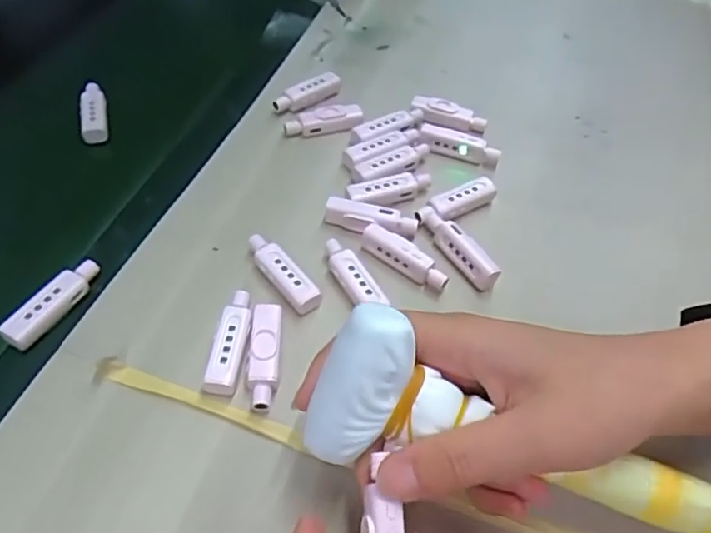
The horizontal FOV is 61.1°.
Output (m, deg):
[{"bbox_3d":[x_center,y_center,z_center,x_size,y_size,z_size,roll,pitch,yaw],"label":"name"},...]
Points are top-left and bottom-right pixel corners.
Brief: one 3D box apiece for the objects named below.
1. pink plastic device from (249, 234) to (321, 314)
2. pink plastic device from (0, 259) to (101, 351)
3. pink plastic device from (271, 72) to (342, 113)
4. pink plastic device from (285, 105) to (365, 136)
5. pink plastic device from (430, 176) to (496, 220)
[{"bbox_3d":[-0.043,0.003,0.339,0.016,0.011,0.055,-32,60,-28],"label":"pink plastic device"},{"bbox_3d":[-0.158,0.018,0.315,0.016,0.010,0.058,27,53,16],"label":"pink plastic device"},{"bbox_3d":[-0.036,-0.127,0.443,0.017,0.013,0.054,39,57,22],"label":"pink plastic device"},{"bbox_3d":[-0.022,-0.103,0.425,0.056,0.013,0.015,-11,54,-16],"label":"pink plastic device"},{"bbox_3d":[0.068,-0.044,0.381,0.044,0.011,0.016,-20,55,-21],"label":"pink plastic device"}]

